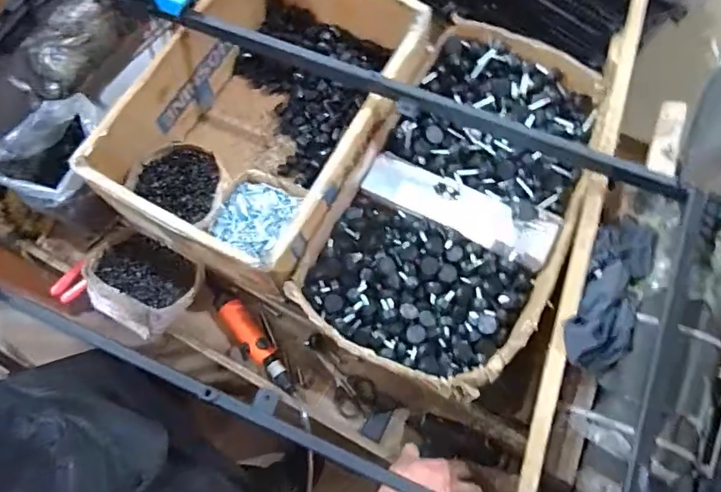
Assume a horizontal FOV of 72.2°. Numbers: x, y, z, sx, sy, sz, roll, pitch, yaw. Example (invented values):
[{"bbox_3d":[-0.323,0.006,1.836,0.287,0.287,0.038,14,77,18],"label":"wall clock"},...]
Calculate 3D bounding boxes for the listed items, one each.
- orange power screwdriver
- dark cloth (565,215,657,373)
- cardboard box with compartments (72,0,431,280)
[{"bbox_3d":[-0.175,0.160,0.819,0.054,0.047,0.204,-38,73,-13],"label":"orange power screwdriver"},{"bbox_3d":[0.336,0.056,0.653,0.086,0.046,0.235,28,72,11],"label":"dark cloth"},{"bbox_3d":[-0.155,-0.225,0.849,0.377,0.181,0.531,25,72,10],"label":"cardboard box with compartments"}]

